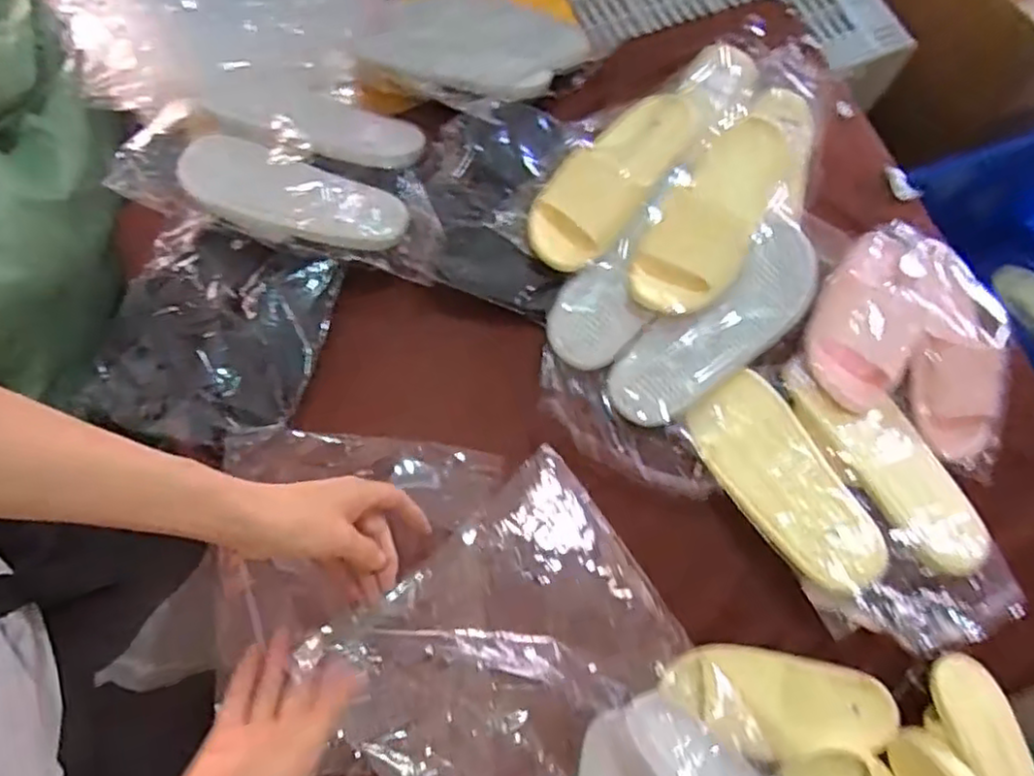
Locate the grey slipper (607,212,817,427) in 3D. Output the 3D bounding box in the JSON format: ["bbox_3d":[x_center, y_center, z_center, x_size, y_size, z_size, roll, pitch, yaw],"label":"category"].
[{"bbox_3d":[0.216,-0.058,0.759,0.260,0.049,0.096,-42,77,5],"label":"grey slipper"}]

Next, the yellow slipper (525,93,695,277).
[{"bbox_3d":[0.107,-0.247,0.767,0.102,0.049,0.252,35,75,9],"label":"yellow slipper"}]

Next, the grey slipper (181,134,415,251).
[{"bbox_3d":[-0.259,-0.217,0.757,0.265,0.043,0.104,18,73,4],"label":"grey slipper"}]

